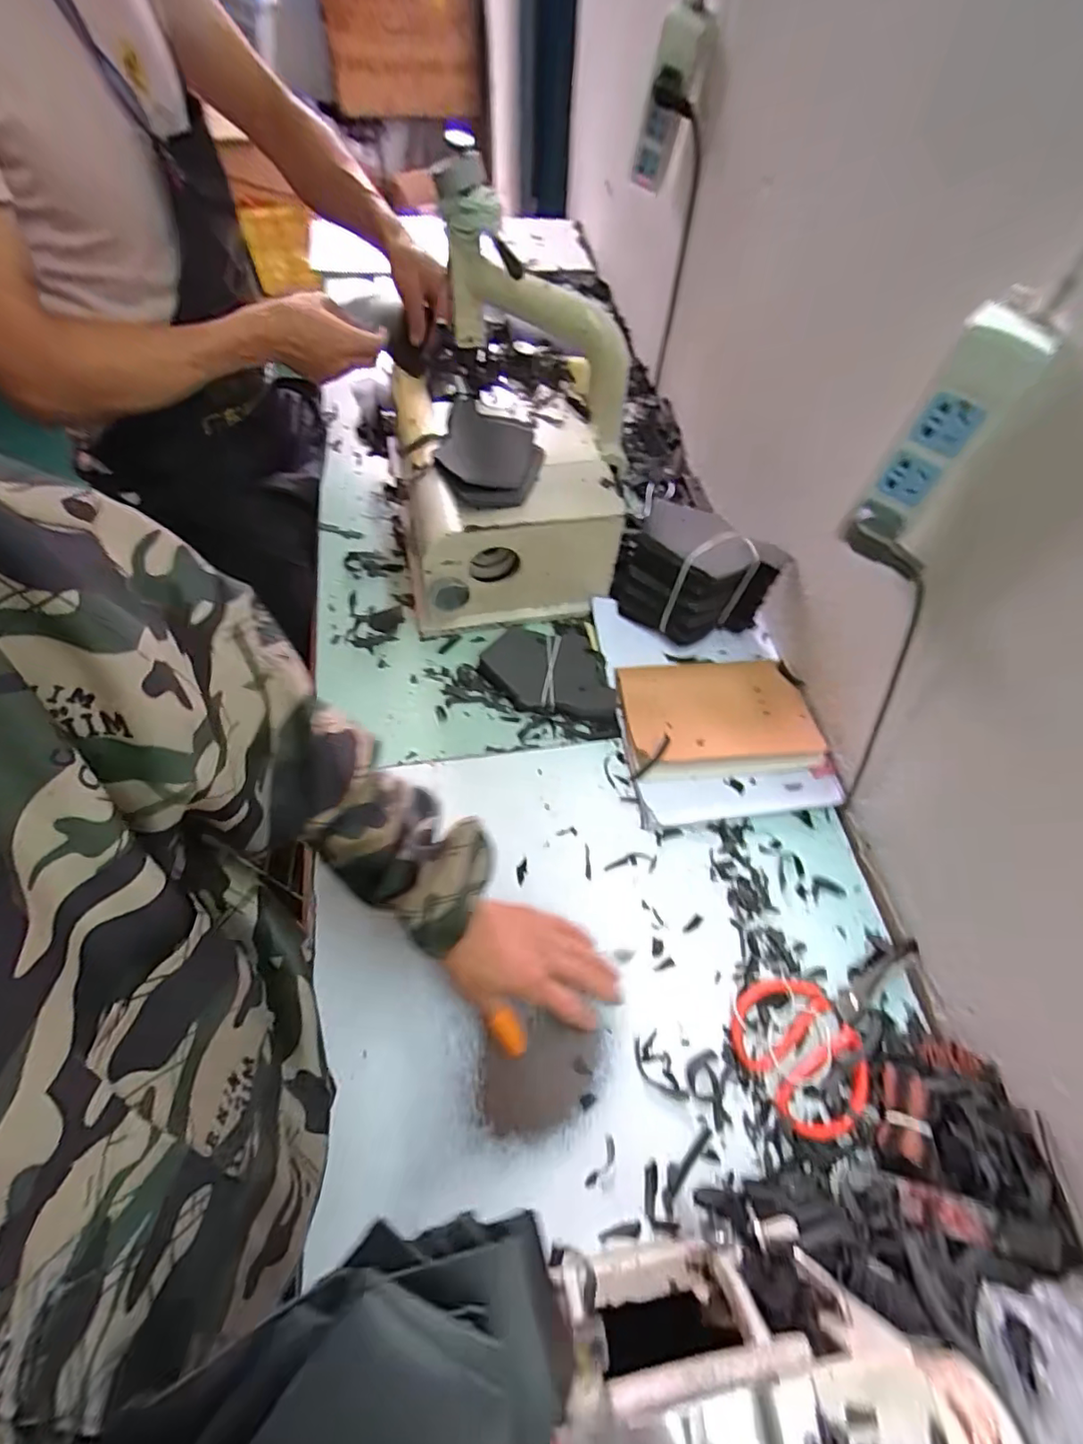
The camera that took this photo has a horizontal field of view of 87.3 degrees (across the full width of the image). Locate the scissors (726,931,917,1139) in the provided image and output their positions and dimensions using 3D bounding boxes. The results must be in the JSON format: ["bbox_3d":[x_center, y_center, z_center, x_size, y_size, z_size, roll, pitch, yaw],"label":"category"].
[{"bbox_3d":[0.266,0.263,0.494,0.194,0.016,0.114,-22,65,-15],"label":"scissors"}]

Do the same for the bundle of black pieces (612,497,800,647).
[{"bbox_3d":[0.179,-0.168,0.668,0.171,0.091,0.108,27,63,11],"label":"bundle of black pieces"}]

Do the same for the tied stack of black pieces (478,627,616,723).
[{"bbox_3d":[0.011,-0.060,0.653,0.153,0.030,0.101,10,61,2],"label":"tied stack of black pieces"}]

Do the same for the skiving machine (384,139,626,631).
[{"bbox_3d":[-0.030,-0.317,0.637,0.273,0.302,0.299,-6,62,-7],"label":"skiving machine"}]

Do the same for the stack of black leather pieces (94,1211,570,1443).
[{"bbox_3d":[-0.069,0.271,0.204,0.155,0.044,0.126,-1,61,-4],"label":"stack of black leather pieces"}]

